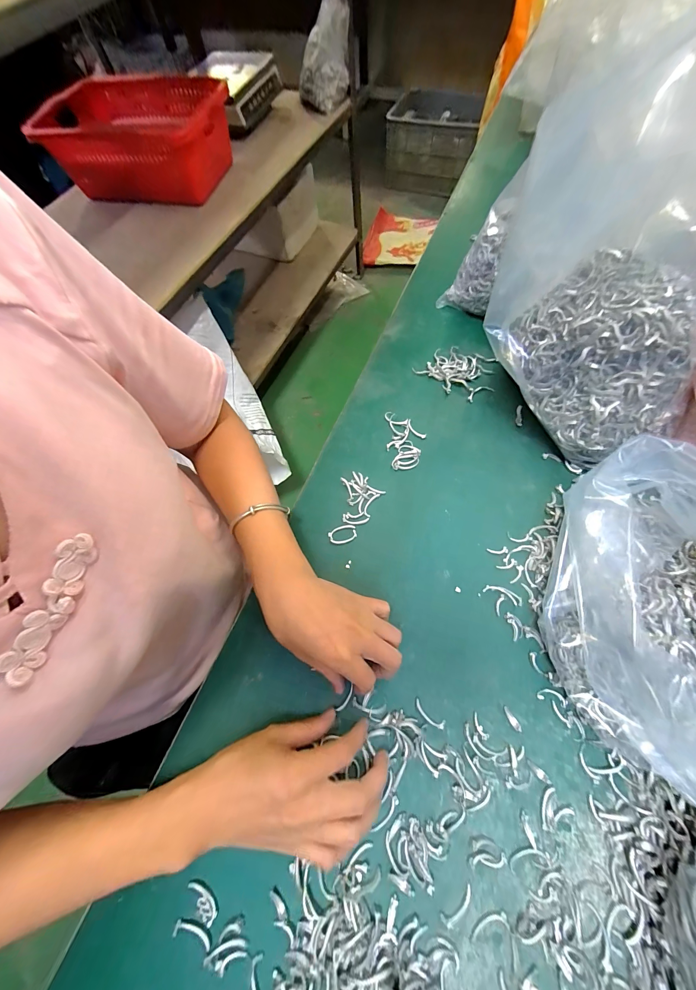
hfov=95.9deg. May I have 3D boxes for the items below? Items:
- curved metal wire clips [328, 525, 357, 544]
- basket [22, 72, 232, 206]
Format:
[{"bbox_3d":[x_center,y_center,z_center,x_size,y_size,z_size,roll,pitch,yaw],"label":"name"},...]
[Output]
[{"bbox_3d":[-0.006,0.043,0.345,0.030,0.004,0.019,-16,67,-4],"label":"curved metal wire clips"},{"bbox_3d":[-0.564,-1.027,0.910,0.444,0.147,0.319,10,69,9],"label":"basket"}]

